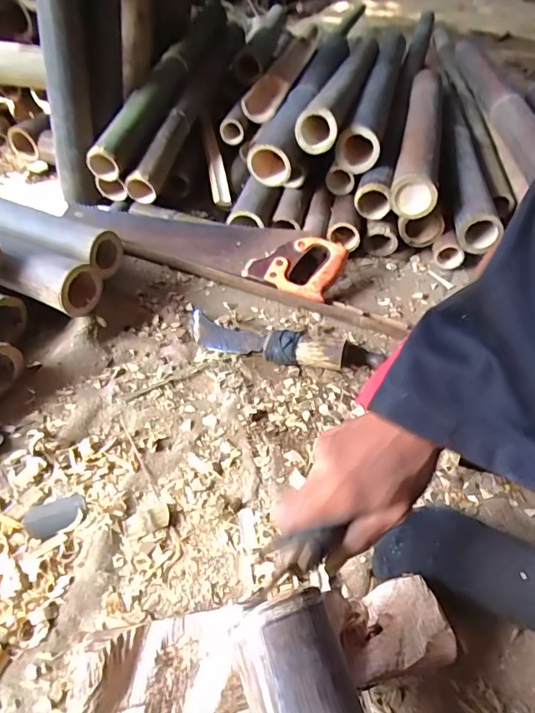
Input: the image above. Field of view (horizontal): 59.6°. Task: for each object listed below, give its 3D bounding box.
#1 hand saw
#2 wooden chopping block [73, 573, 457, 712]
[{"bbox_3d":[-0.115,-0.211,0.817,0.495,0.023,0.115,18,68,13],"label":"hand saw"},{"bbox_3d":[0.000,0.251,0.399,0.300,0.056,0.072,-6,47,-10],"label":"wooden chopping block"}]

